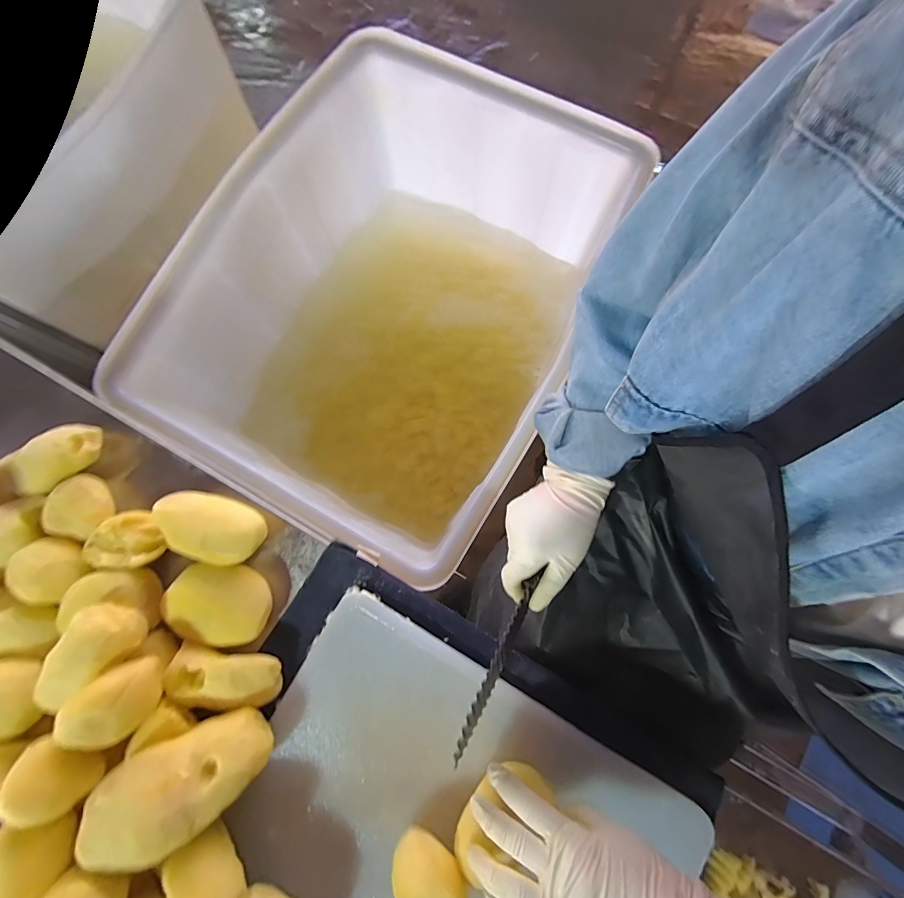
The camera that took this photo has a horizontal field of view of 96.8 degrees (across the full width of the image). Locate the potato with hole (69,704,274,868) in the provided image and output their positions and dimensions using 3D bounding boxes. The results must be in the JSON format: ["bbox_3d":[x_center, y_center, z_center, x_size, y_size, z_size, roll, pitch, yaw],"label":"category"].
[{"bbox_3d":[-0.218,0.280,0.332,0.127,0.060,0.069,-17,56,-31],"label":"potato with hole"}]

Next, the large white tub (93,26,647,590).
[{"bbox_3d":[-0.121,-0.275,0.840,0.673,0.390,0.838,26,81,6],"label":"large white tub"}]

